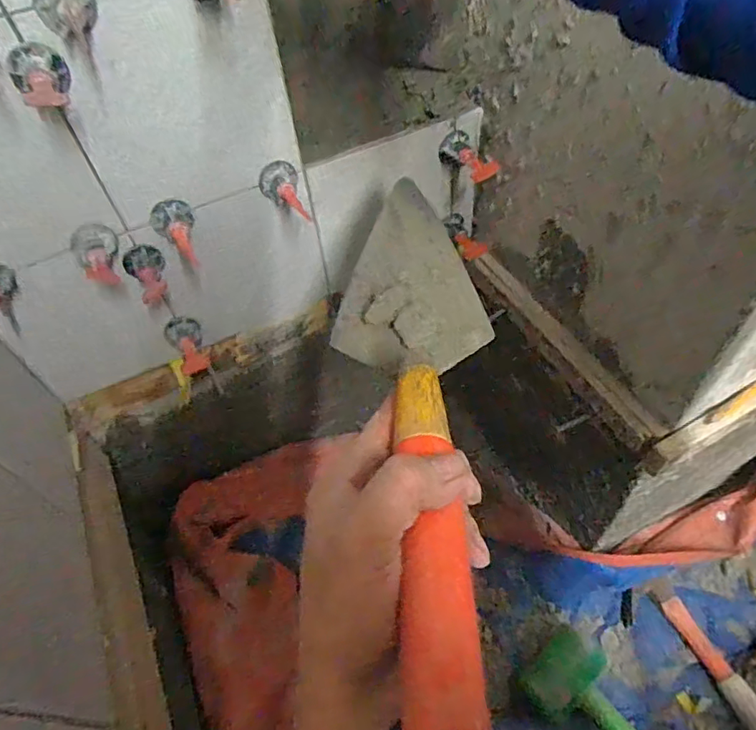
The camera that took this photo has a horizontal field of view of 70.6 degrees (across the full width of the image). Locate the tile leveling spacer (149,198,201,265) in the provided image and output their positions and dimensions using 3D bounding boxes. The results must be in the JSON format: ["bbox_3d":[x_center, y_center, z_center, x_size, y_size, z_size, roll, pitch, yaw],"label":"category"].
[{"bbox_3d":[-0.157,-0.105,0.421,0.032,0.037,0.044,-24,54,-12],"label":"tile leveling spacer"}]

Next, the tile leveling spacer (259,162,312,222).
[{"bbox_3d":[-0.078,-0.141,0.438,0.032,0.033,0.044,-16,52,-6],"label":"tile leveling spacer"}]

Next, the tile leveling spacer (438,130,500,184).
[{"bbox_3d":[0.087,-0.195,0.510,0.057,0.032,0.027,39,64,11],"label":"tile leveling spacer"}]

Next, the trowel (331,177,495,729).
[{"bbox_3d":[0.022,0.004,0.307,0.096,0.062,0.349,-3,41,3],"label":"trowel"}]

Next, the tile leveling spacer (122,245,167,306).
[{"bbox_3d":[-0.186,-0.076,0.434,0.030,0.033,0.038,-28,55,-15],"label":"tile leveling spacer"}]

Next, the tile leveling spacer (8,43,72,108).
[{"bbox_3d":[-0.196,-0.167,0.314,0.031,0.029,0.039,-28,55,-15],"label":"tile leveling spacer"}]

